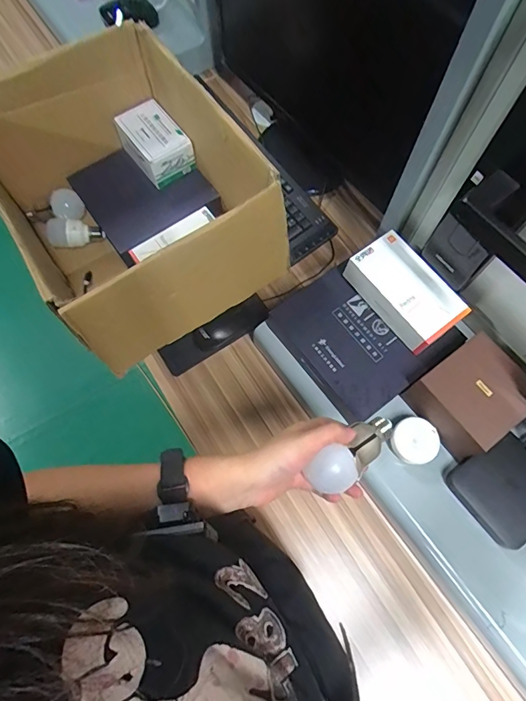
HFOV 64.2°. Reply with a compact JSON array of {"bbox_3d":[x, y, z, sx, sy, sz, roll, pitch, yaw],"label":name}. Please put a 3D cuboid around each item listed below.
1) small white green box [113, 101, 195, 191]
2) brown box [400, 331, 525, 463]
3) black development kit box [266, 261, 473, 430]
[{"bbox_3d":[-0.188,-0.358,0.722,0.089,0.065,0.126,-33,71,-11],"label":"small white green box"},{"bbox_3d":[0.269,0.062,0.548,0.123,0.076,0.120,-35,71,-12],"label":"brown box"},{"bbox_3d":[0.139,-0.027,0.599,0.191,0.032,0.199,-34,71,-11],"label":"black development kit box"}]

